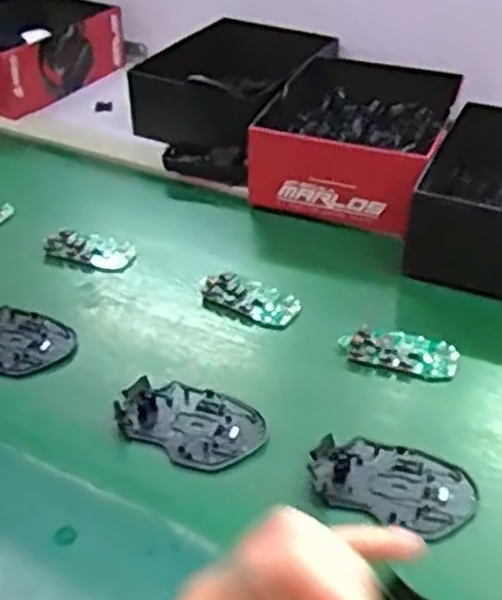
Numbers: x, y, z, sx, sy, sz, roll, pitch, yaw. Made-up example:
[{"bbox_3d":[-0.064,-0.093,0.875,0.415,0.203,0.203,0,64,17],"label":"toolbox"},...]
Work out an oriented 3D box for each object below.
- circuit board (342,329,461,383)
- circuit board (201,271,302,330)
[{"bbox_3d":[0.127,0.042,0.658,0.096,0.009,0.046,9,47,15],"label":"circuit board"},{"bbox_3d":[-0.001,-0.003,0.716,0.092,0.013,0.046,15,49,20],"label":"circuit board"}]

